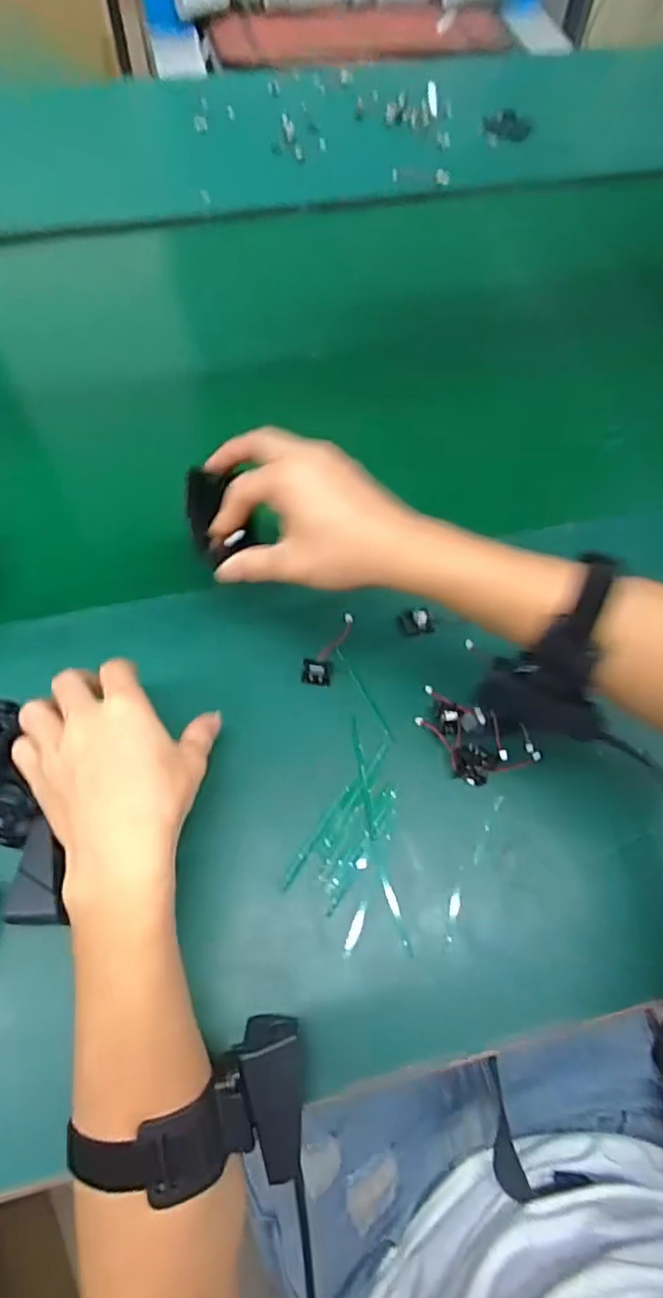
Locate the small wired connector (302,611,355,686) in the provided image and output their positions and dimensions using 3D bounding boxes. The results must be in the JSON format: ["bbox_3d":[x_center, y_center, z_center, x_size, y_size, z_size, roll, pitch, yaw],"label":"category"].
[{"bbox_3d":[-0.003,-0.003,0.494,0.023,0.015,0.067,19,64,6],"label":"small wired connector"}]

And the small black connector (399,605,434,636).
[{"bbox_3d":[0.067,-0.022,0.505,0.025,0.012,0.020,-6,64,-6],"label":"small black connector"}]

